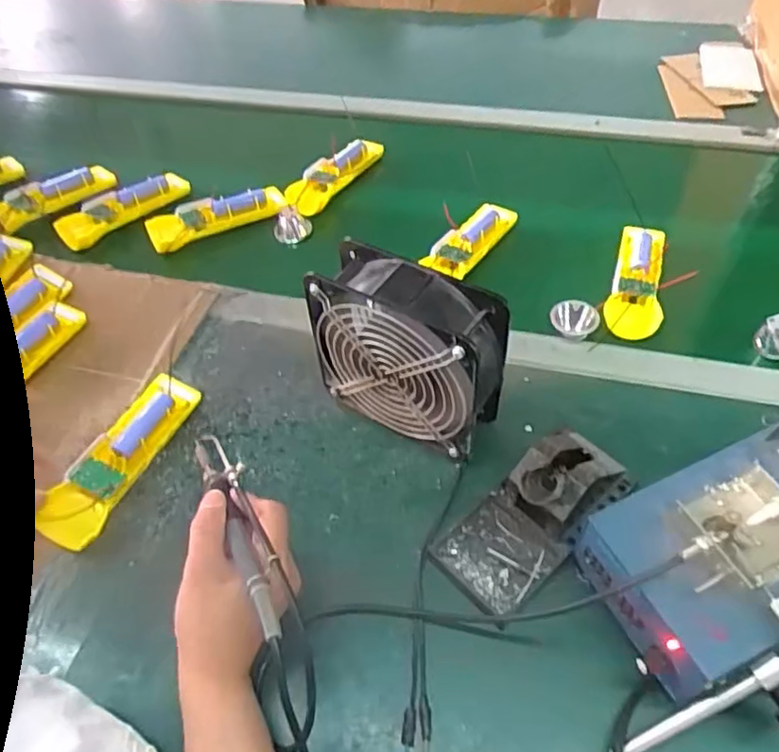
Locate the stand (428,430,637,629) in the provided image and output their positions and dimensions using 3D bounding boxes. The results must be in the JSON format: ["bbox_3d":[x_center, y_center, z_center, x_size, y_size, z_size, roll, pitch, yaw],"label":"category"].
[{"bbox_3d":[0.111,0.096,0.466,0.157,0.070,0.071,-33,55,-22],"label":"stand"}]

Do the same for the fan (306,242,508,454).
[{"bbox_3d":[0.015,-0.017,0.506,0.141,0.154,0.062,25,56,23],"label":"fan"}]

